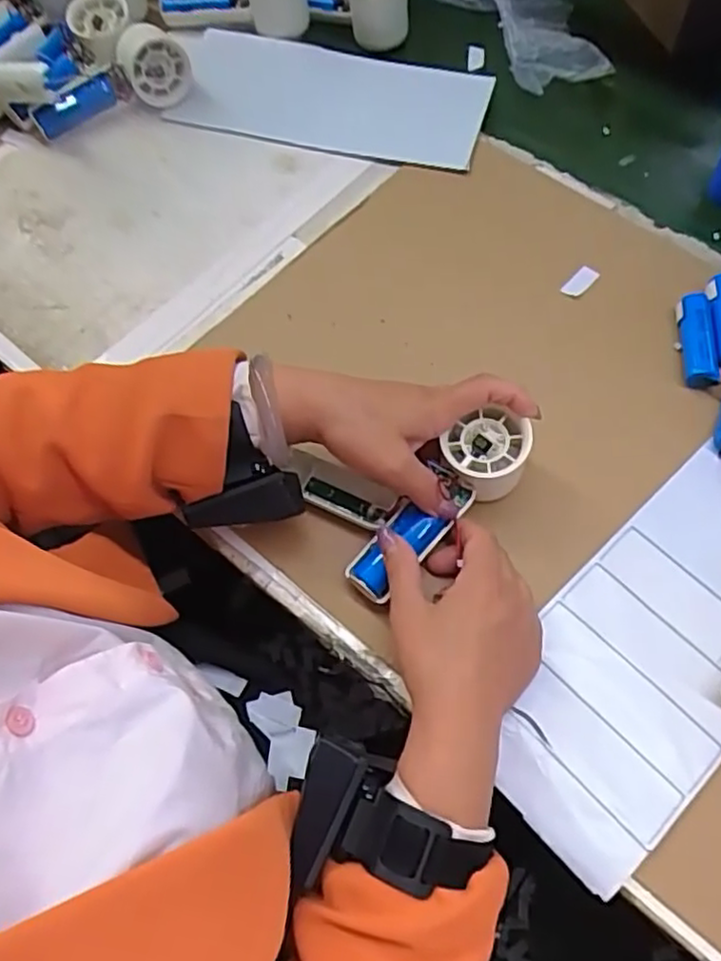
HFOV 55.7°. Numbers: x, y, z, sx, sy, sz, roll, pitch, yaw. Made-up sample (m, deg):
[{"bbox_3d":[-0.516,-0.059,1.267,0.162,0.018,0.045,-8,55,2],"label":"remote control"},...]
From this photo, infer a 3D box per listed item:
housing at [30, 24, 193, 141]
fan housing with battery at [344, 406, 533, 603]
[{"bbox_3d":[-0.230,-0.364,0.623,0.149,0.049,0.047,-25,66,-11],"label":"housing"},{"bbox_3d":[0.051,0.015,0.445,0.146,0.043,0.048,-47,70,1],"label":"fan housing with battery"}]

